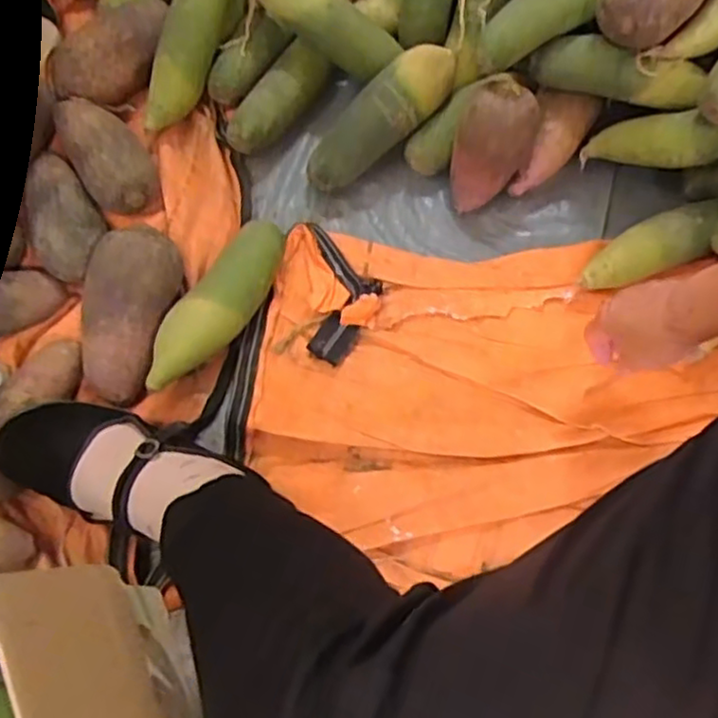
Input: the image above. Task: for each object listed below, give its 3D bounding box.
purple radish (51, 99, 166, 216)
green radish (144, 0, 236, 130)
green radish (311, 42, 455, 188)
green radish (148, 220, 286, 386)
[{"bbox_3d":[-0.255,-0.207,0.700,0.074,0.066,0.127,-31,75,-10],"label":"purple radish"},{"bbox_3d":[-0.179,-0.340,0.727,0.051,0.049,0.203,26,103,8],"label":"green radish"},{"bbox_3d":[0.021,-0.245,0.698,0.187,0.047,0.051,-41,76,10],"label":"green radish"},{"bbox_3d":[-0.132,-0.048,0.656,0.054,0.060,0.194,33,75,10],"label":"green radish"}]

